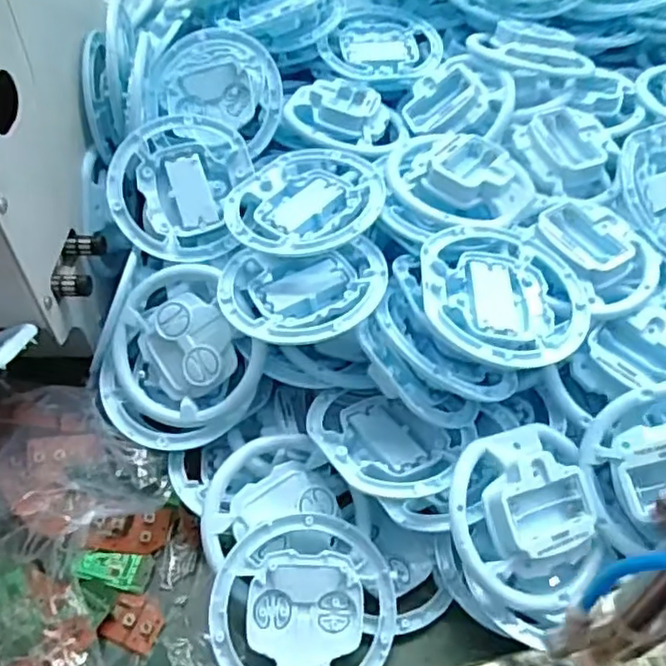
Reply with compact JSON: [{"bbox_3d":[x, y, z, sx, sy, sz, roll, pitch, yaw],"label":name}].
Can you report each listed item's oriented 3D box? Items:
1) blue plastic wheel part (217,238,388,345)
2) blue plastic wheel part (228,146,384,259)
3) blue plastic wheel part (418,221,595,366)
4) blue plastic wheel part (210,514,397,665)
[{"bbox_3d":[-0.018,-0.025,0.407,0.104,0.019,0.087,-6,50,-5],"label":"blue plastic wheel part"},{"bbox_3d":[-0.020,-0.091,0.432,0.103,0.016,0.103,0,50,0],"label":"blue plastic wheel part"},{"bbox_3d":[0.102,-0.022,0.388,0.099,0.014,0.102,3,53,-8],"label":"blue plastic wheel part"},{"bbox_3d":[-0.016,0.159,0.373,0.106,0.012,0.100,2,74,-10],"label":"blue plastic wheel part"}]

